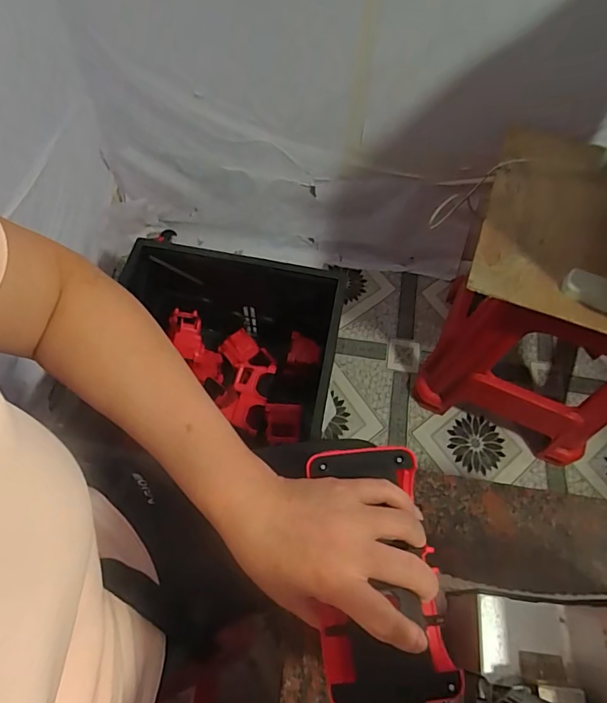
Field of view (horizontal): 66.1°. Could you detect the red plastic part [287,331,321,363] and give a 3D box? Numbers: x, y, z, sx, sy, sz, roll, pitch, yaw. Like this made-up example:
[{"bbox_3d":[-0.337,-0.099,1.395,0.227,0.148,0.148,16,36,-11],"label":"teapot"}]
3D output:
[{"bbox_3d":[0.002,-0.006,1.036,0.067,0.031,0.056,10,61,3],"label":"red plastic part"}]

